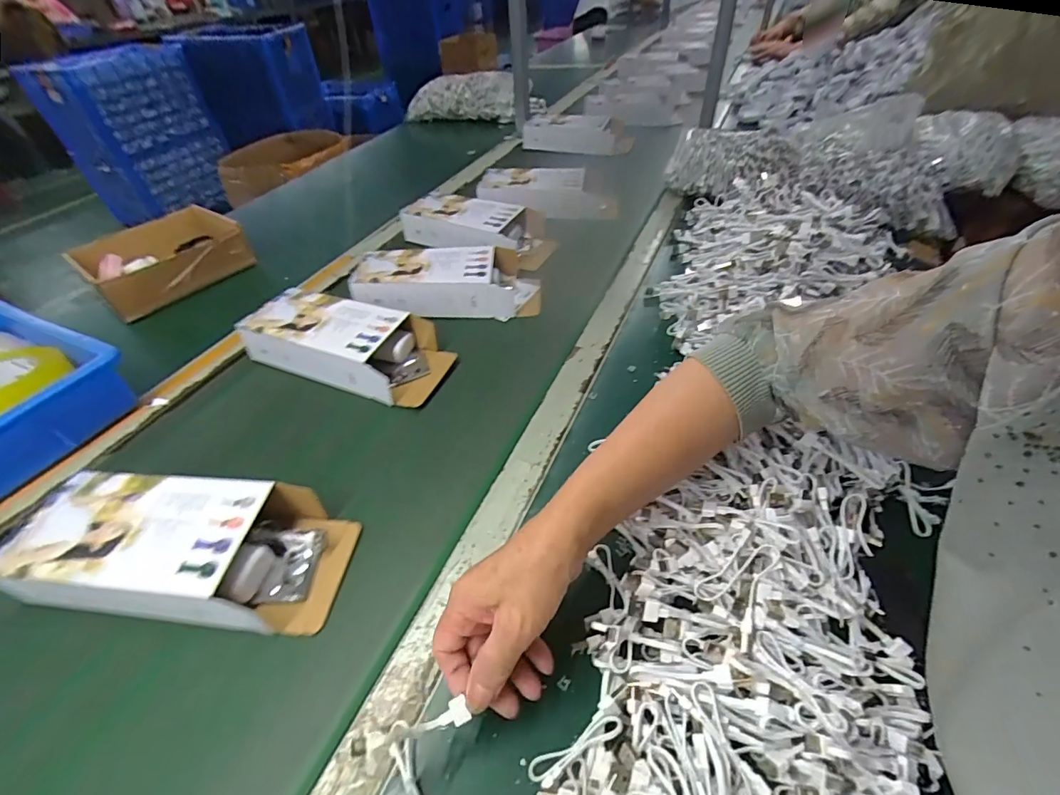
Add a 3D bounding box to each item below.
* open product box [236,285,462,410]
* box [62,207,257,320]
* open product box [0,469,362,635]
[{"bbox_3d":[-0.226,-0.069,0.572,0.251,0.054,0.105,17,54,14],"label":"open product box"},{"bbox_3d":[-0.592,-0.231,0.749,0.191,0.069,0.206,34,60,24],"label":"box"},{"bbox_3d":[-0.287,0.124,0.388,0.257,0.054,0.118,4,52,4],"label":"open product box"}]

